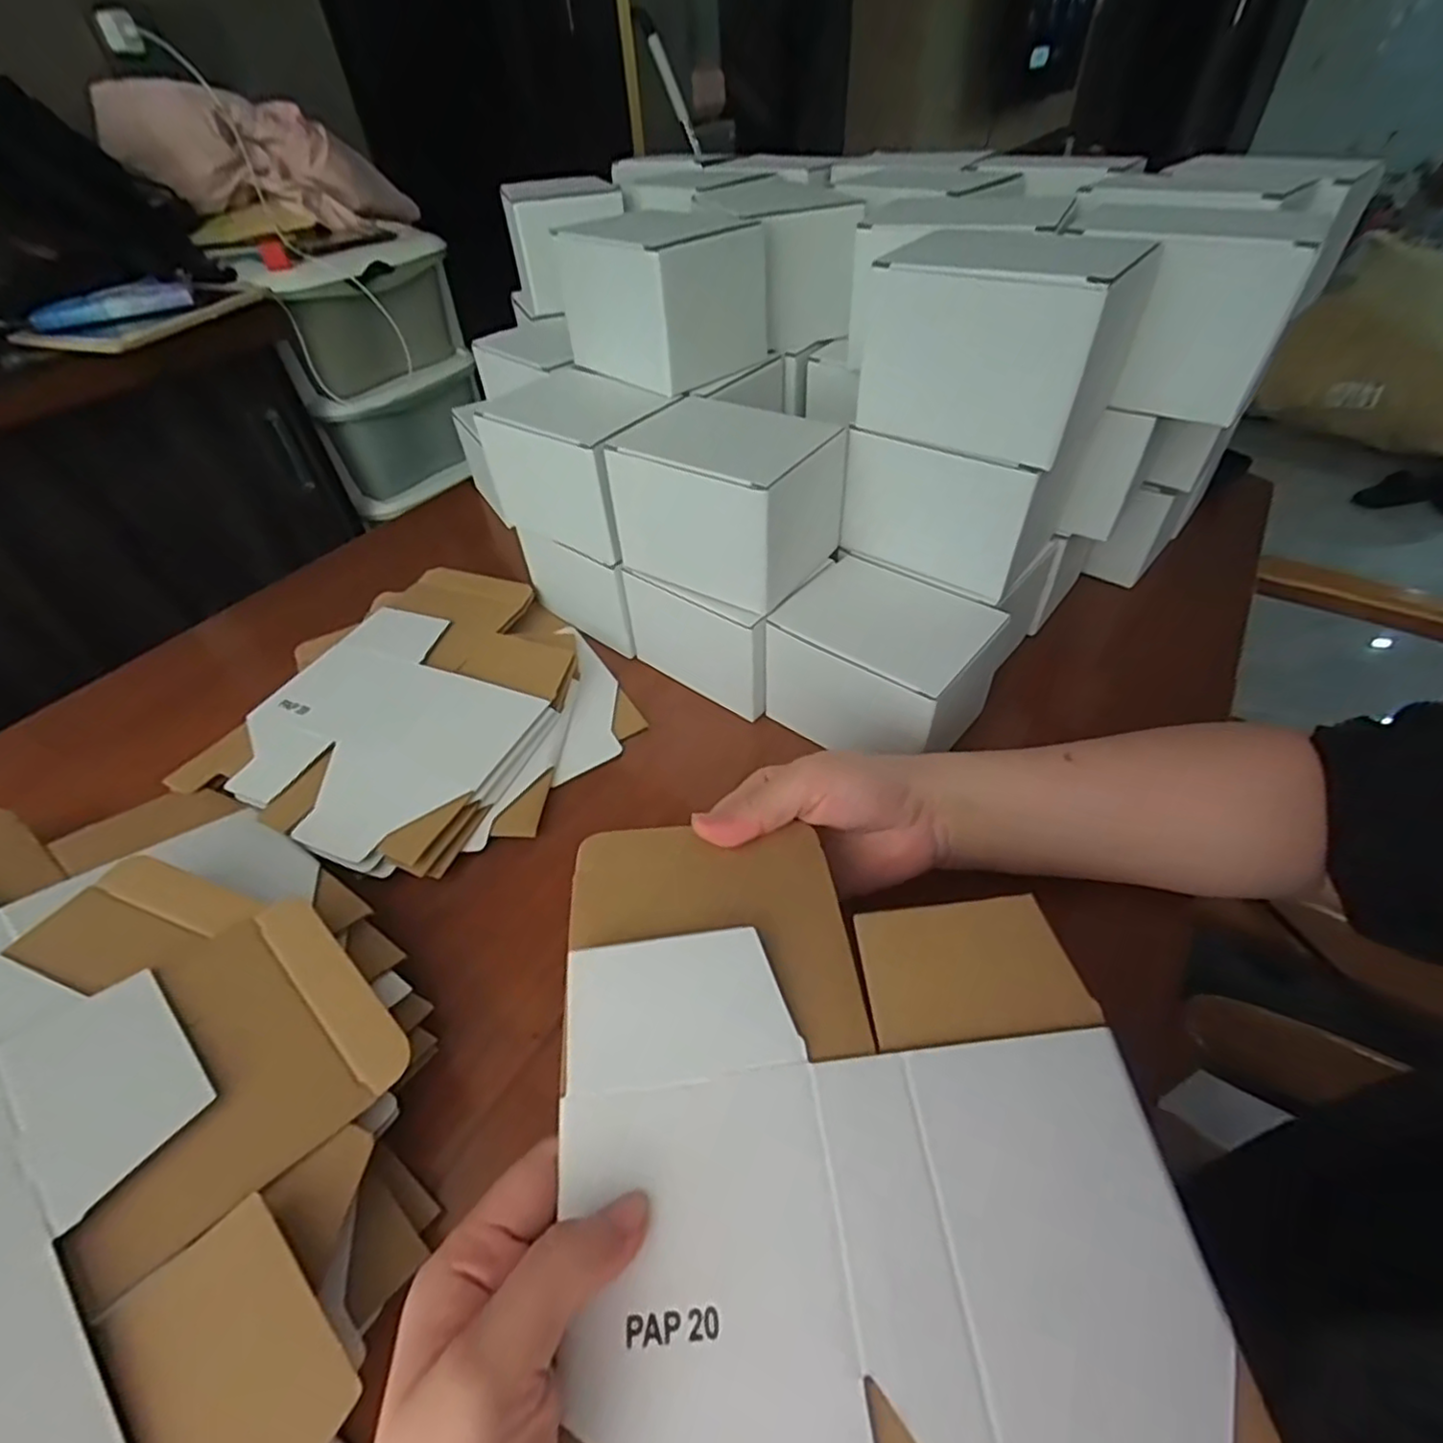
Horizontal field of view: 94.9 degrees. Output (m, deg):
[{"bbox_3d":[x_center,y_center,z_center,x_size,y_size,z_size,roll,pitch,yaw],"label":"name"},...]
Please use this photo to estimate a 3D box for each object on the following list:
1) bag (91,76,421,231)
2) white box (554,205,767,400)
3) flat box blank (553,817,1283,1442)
[{"bbox_3d":[-0.678,-0.884,1.054,0.113,0.155,0.429,33,38,31],"label":"bag"},{"bbox_3d":[-0.036,-0.292,0.457,0.102,0.099,0.119,-35,53,-25],"label":"white box"},{"bbox_3d":[0.046,0.140,0.229,0.194,0.024,0.239,-7,56,-4],"label":"flat box blank"}]

